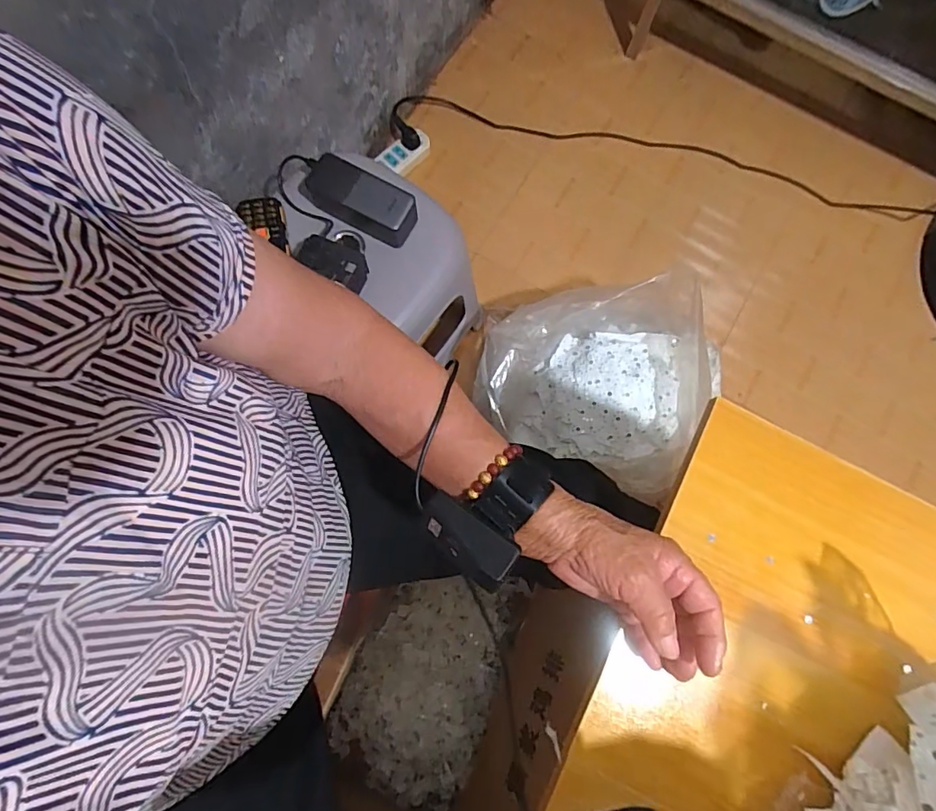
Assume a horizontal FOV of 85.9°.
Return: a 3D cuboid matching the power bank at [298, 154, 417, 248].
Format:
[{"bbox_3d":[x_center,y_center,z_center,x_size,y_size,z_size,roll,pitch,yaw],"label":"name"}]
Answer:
[{"bbox_3d":[-0.135,-0.258,0.638,0.140,0.050,0.061,25,81,5],"label":"power bank"}]

